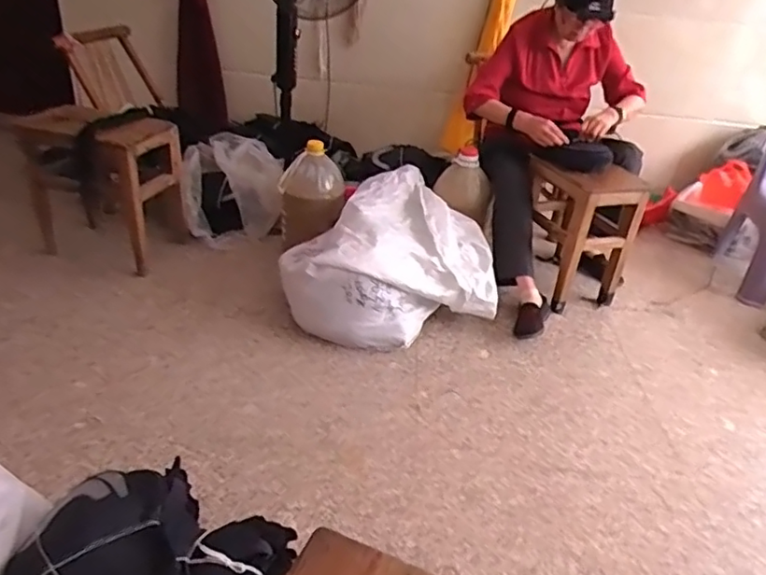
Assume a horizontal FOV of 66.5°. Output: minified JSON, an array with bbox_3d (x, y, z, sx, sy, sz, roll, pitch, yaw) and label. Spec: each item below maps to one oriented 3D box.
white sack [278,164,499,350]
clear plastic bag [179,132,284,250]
[{"bbox_3d":[0.015,-0.089,1.658,0.607,0.276,0.443,-9,34,-24],"label":"white sack"},{"bbox_3d":[-0.483,-0.320,1.900,0.305,0.268,0.340,-3,32,-15],"label":"clear plastic bag"}]

